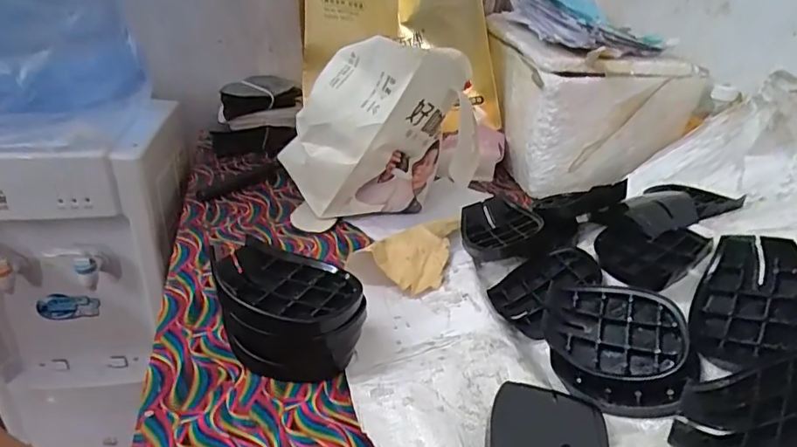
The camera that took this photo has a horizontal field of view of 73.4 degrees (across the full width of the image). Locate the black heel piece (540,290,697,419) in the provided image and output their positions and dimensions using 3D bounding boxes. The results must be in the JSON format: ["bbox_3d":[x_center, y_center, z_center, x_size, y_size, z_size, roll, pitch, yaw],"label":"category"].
[{"bbox_3d":[0.189,0.106,0.467,0.119,0.020,0.113,-1,53,32],"label":"black heel piece"}]

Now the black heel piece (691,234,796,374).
[{"bbox_3d":[0.291,0.064,0.439,0.087,0.017,0.127,-5,44,47],"label":"black heel piece"}]

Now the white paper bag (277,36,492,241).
[{"bbox_3d":[-0.019,-0.114,0.703,0.258,0.218,0.106,-10,33,-18],"label":"white paper bag"}]

